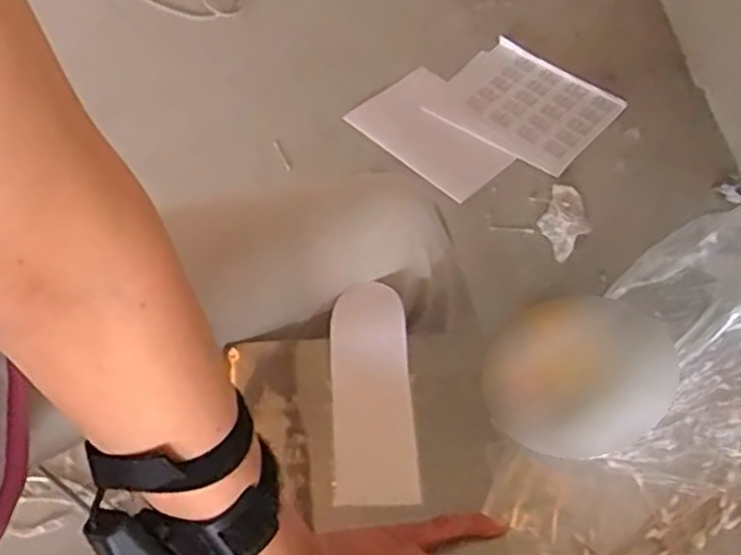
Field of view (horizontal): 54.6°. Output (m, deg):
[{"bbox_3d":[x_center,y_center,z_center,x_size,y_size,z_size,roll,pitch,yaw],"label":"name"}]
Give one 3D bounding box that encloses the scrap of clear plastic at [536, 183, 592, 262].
[{"bbox_3d":[0.324,-0.096,1.207,0.083,0.013,0.124,-26,67,5],"label":"scrap of clear plastic"}]

